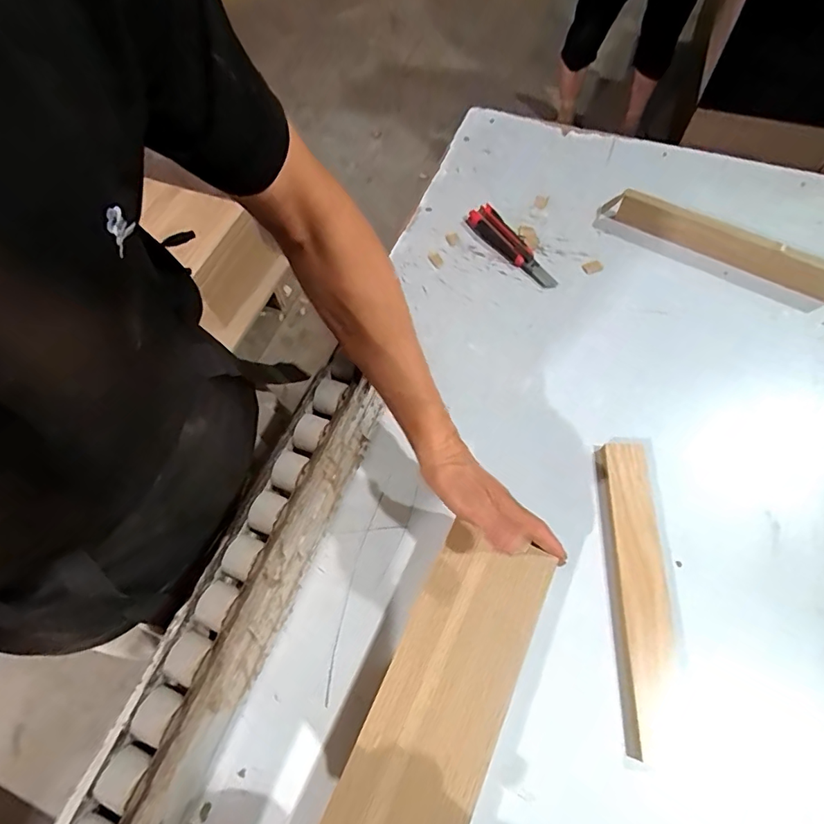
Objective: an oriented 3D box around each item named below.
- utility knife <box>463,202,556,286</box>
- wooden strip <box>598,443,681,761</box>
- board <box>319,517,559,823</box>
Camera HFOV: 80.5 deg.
[{"bbox_3d":[0.143,-0.237,0.695,0.039,0.016,0.169,-34,66,-13],"label":"utility knife"},{"bbox_3d":[0.231,0.170,0.489,0.058,0.028,0.283,1,63,5],"label":"wooden strip"},{"bbox_3d":[0.029,0.244,0.422,0.106,0.008,0.278,22,66,14],"label":"board"}]

